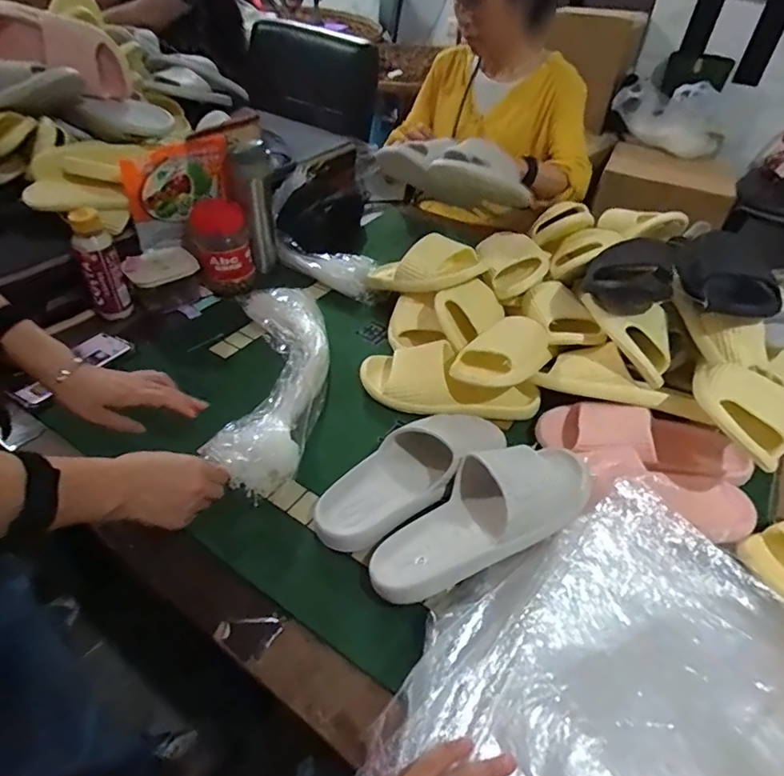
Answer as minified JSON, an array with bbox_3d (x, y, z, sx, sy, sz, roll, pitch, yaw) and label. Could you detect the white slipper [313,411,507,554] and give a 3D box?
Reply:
[{"bbox_3d":[0.027,0.092,0.628,0.269,0.057,0.105,-29,53,-31],"label":"white slipper"}]

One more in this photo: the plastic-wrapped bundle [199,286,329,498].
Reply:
[{"bbox_3d":[-0.167,-0.028,0.759,0.136,0.052,0.415,1,43,-5],"label":"plastic-wrapped bundle"}]

